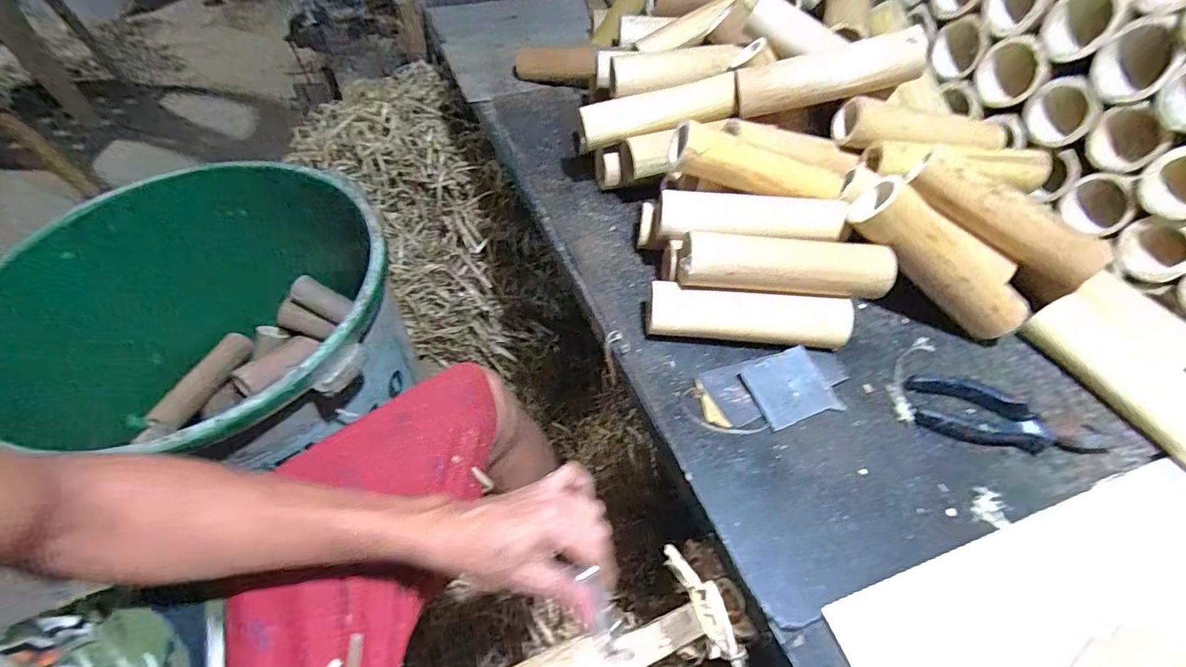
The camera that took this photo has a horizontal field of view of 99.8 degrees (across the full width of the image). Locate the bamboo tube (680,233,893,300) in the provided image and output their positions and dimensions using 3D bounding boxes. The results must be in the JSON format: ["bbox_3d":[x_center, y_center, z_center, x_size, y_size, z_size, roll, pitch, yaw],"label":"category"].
[{"bbox_3d":[0.171,-0.065,0.447,0.185,0.044,0.043,2,55,2],"label":"bamboo tube"}]

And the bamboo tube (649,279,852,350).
[{"bbox_3d":[0.143,-0.014,0.462,0.181,0.043,0.035,4,55,3],"label":"bamboo tube"}]

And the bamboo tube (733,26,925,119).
[{"bbox_3d":[0.246,-0.274,0.530,0.177,0.048,0.040,-7,54,15],"label":"bamboo tube"}]

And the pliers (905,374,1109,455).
[{"bbox_3d":[0.348,0.076,0.421,0.144,0.023,0.052,16,57,11],"label":"pliers"}]

